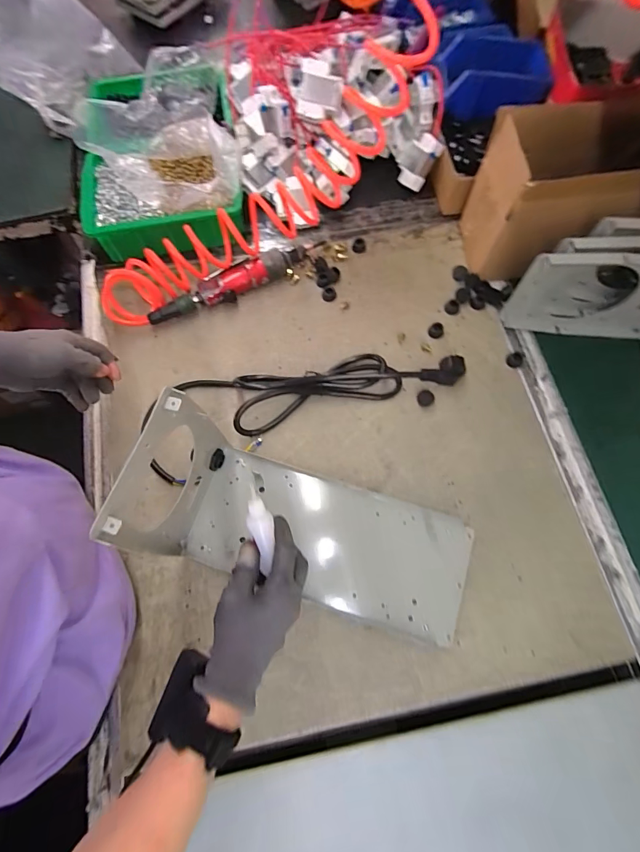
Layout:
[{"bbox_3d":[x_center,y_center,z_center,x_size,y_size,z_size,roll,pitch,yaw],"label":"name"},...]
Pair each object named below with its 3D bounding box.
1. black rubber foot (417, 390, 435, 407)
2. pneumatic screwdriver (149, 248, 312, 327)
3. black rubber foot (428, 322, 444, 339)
[{"bbox_3d":[0.152,-0.040,0.575,0.023,0.007,0.023,-5,71,1],"label":"black rubber foot"},{"bbox_3d":[-0.140,-0.223,0.633,0.269,0.044,0.051,-25,72,-6],"label":"pneumatic screwdriver"},{"bbox_3d":[0.178,-0.146,0.609,0.023,0.009,0.027,21,73,9],"label":"black rubber foot"}]

